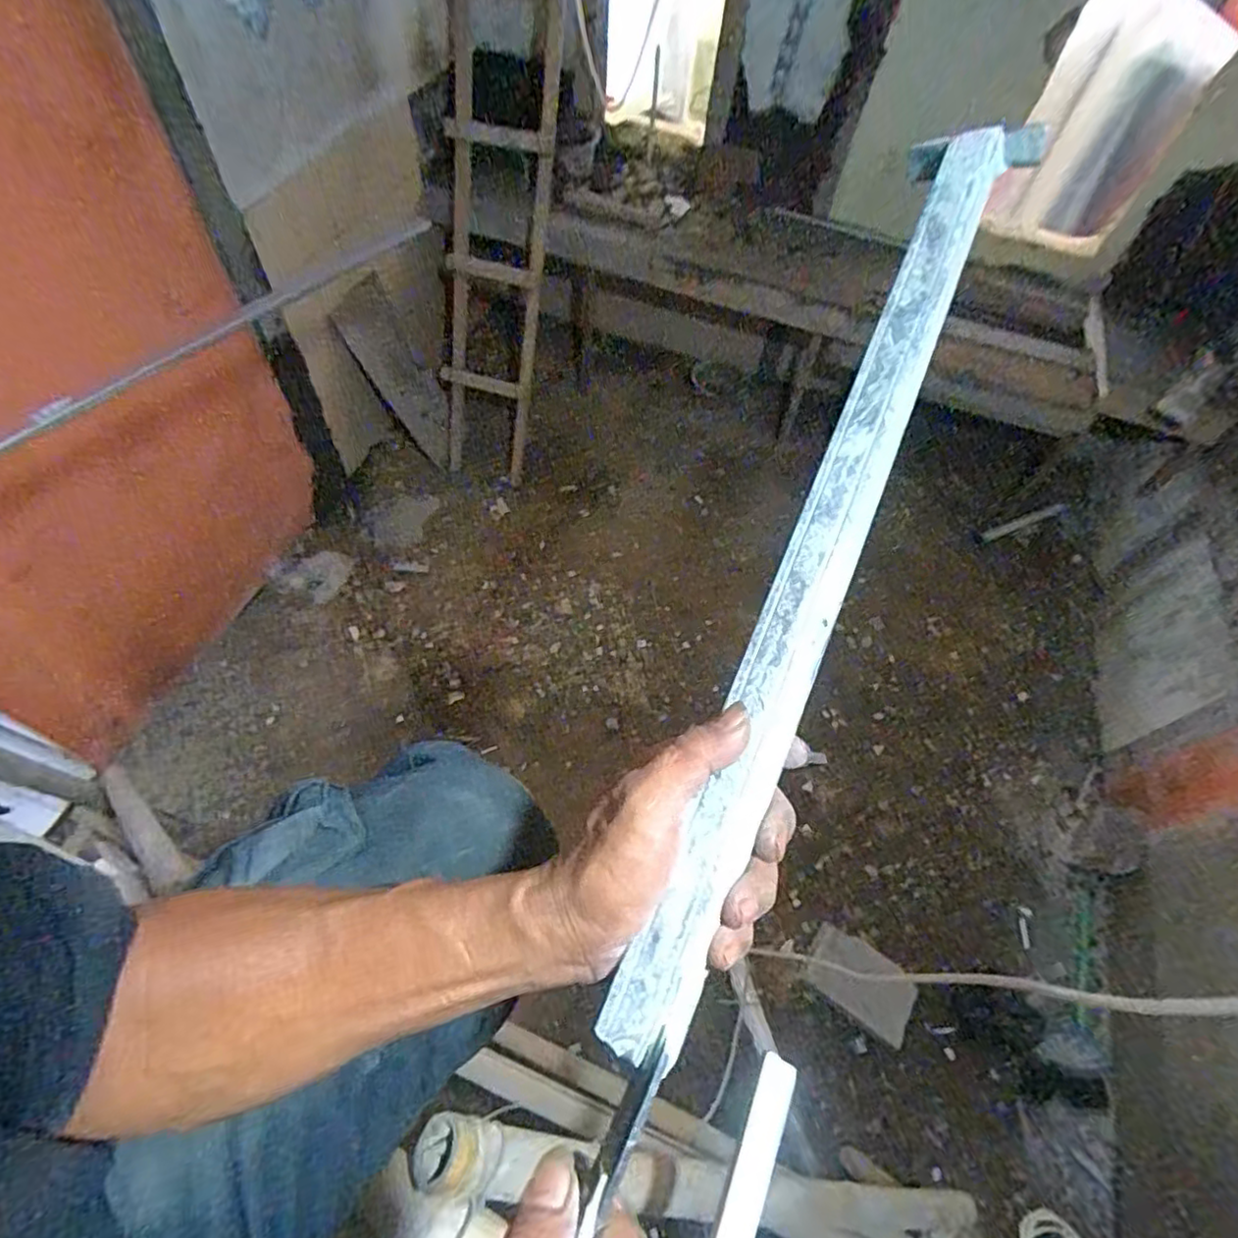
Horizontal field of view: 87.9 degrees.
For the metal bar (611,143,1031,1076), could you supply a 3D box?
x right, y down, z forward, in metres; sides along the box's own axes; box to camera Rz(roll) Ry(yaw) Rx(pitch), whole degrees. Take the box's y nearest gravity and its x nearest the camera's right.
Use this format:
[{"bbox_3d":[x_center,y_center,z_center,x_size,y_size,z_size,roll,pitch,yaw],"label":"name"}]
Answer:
[{"bbox_3d":[0.117,-0.064,0.325,0.036,0.017,0.537,23,74,9],"label":"metal bar"}]

